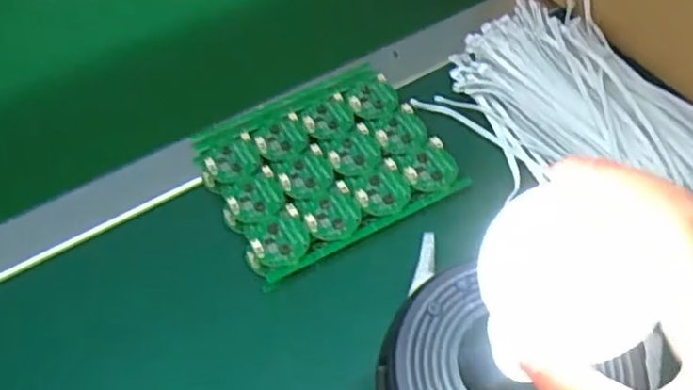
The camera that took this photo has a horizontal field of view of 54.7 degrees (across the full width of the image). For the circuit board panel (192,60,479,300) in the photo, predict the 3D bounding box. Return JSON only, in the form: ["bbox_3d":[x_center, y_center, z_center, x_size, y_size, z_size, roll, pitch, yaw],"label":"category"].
[{"bbox_3d":[-0.016,-0.024,0.440,0.143,0.011,0.130,-25,57,-15],"label":"circuit board panel"}]

